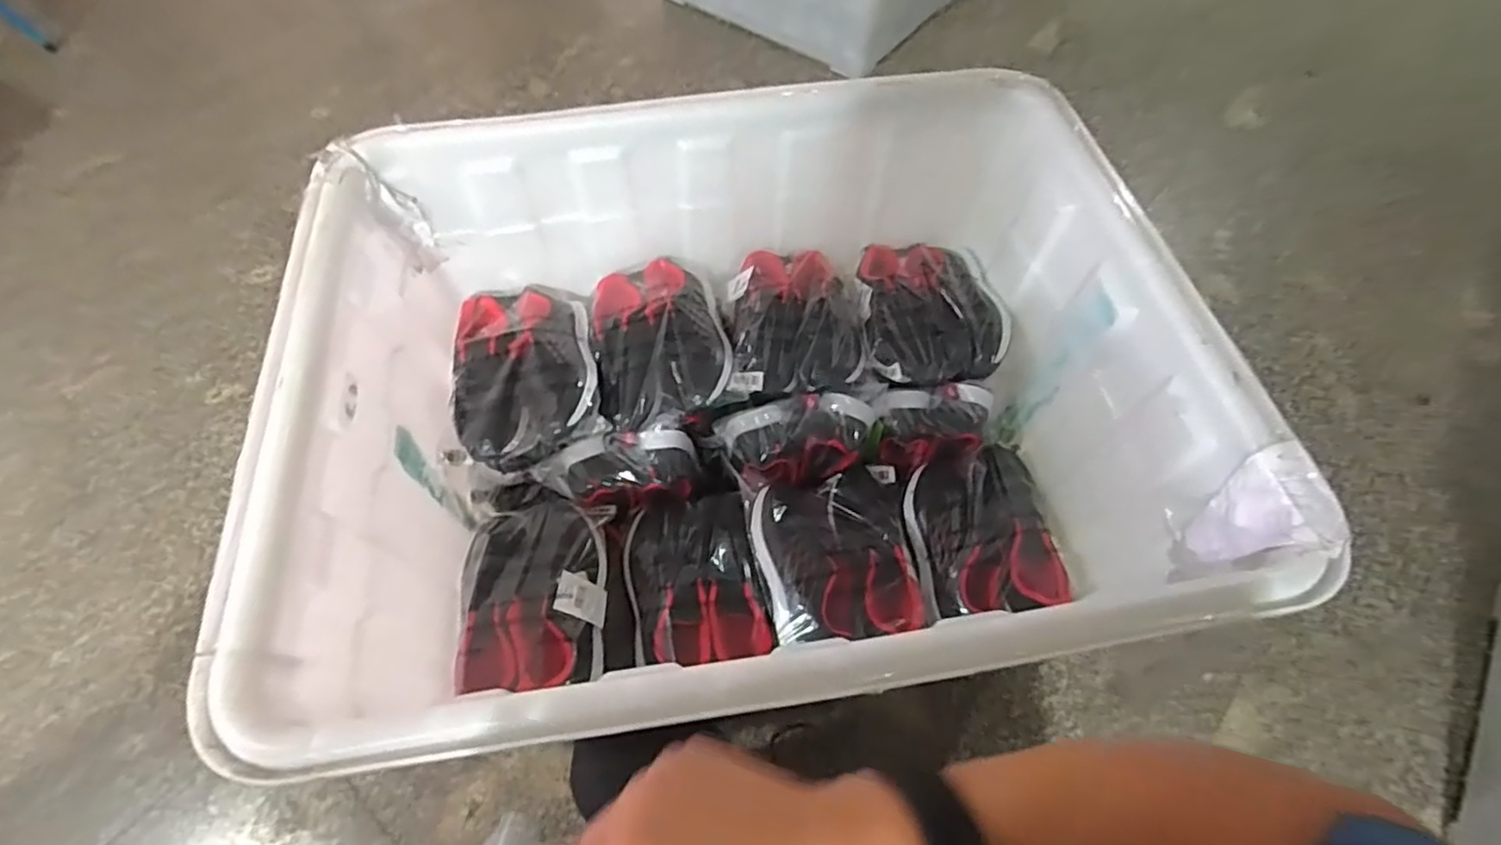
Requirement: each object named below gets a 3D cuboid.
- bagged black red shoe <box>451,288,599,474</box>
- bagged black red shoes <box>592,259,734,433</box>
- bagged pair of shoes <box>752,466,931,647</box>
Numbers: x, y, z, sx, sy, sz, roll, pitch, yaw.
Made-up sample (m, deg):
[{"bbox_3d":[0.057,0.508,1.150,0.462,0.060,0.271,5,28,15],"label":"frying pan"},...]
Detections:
[{"bbox_3d":[-0.331,-0.082,0.978,0.206,0.094,0.275,-9,60,-6],"label":"bagged black red shoe"},{"bbox_3d":[-0.134,-0.129,0.971,0.188,0.074,0.263,-9,60,-6],"label":"bagged black red shoes"},{"bbox_3d":[0.120,0.175,0.892,0.223,0.079,0.241,-7,60,-5],"label":"bagged pair of shoes"}]

